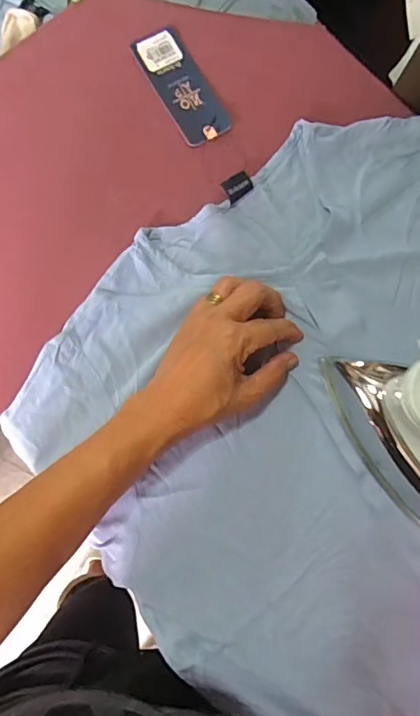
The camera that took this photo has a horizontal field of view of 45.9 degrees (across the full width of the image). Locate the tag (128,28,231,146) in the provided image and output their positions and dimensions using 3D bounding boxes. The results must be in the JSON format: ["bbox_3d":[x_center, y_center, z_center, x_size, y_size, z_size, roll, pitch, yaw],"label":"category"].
[{"bbox_3d":[-0.027,-0.253,0.460,0.044,0.008,0.119,-26,81,-6],"label":"tag"}]

